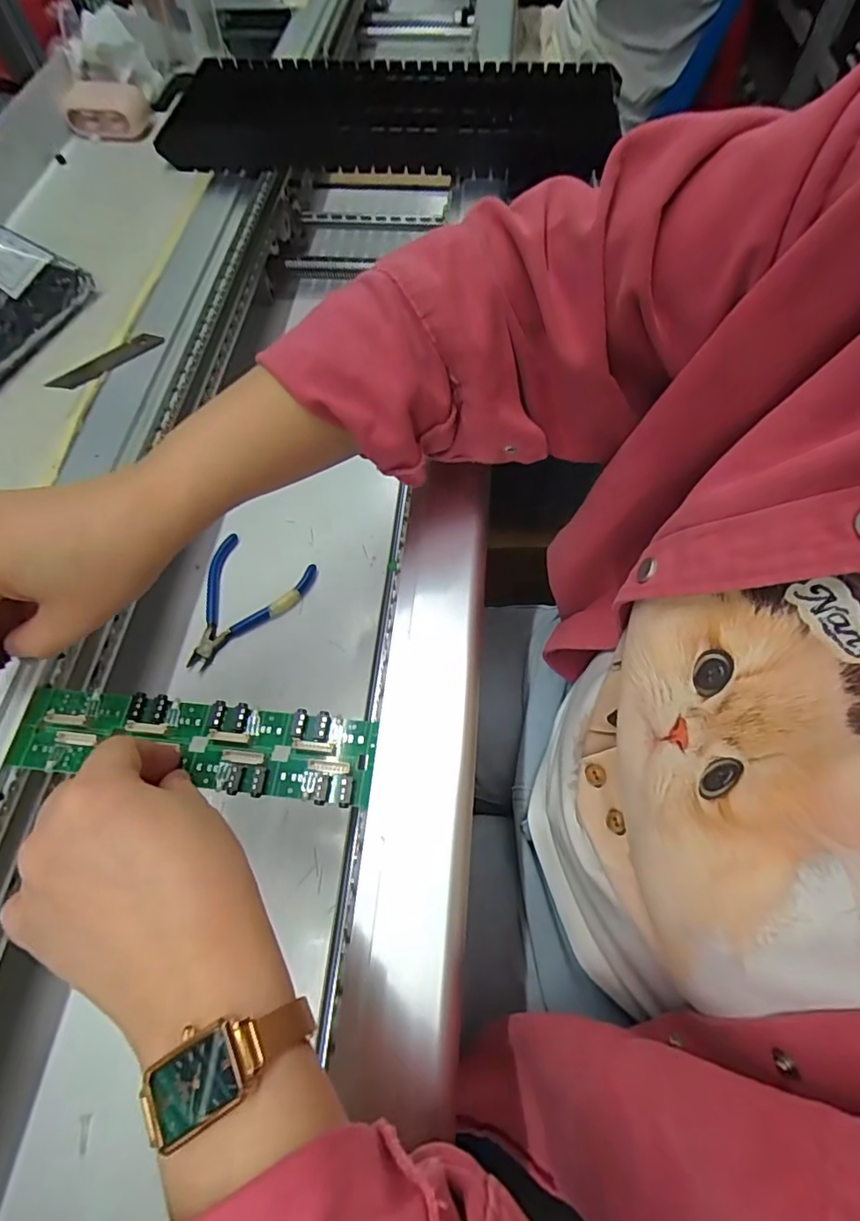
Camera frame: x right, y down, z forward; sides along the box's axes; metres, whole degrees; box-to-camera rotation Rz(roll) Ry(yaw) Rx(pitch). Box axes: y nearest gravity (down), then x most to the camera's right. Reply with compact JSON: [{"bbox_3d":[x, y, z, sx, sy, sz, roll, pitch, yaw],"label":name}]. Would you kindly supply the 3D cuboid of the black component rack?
[{"bbox_3d":[-0.032,-0.456,0.496,0.397,0.041,0.151,-1,63,0],"label":"black component rack"}]

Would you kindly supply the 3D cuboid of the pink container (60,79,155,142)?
[{"bbox_3d":[-0.303,-0.471,0.508,0.077,0.030,0.040,9,64,4],"label":"pink container"}]

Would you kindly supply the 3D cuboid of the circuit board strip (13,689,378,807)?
[{"bbox_3d":[-0.120,0.066,0.274,0.182,0.006,0.043,6,64,4],"label":"circuit board strip"}]

